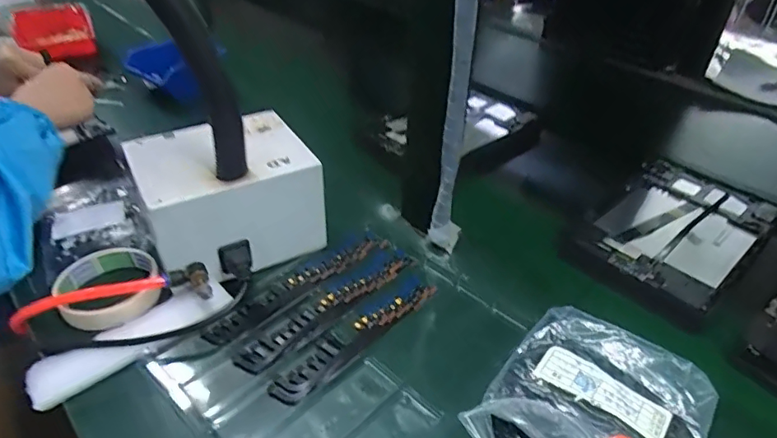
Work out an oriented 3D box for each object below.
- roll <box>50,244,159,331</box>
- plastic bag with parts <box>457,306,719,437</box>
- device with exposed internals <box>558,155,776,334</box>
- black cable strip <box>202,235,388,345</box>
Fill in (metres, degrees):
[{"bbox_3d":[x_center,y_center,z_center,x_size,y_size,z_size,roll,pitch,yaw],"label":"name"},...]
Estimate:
[{"bbox_3d":[-0.256,0.061,0.481,0.084,0.032,0.095,-23,44,-31],"label":"roll"},{"bbox_3d":[0.154,0.141,0.390,0.141,0.020,0.171,29,44,30],"label":"plastic bag with parts"},{"bbox_3d":[0.307,0.009,0.560,0.256,0.011,0.145,-28,47,-35],"label":"device with exposed internals"},{"bbox_3d":[-0.084,0.063,0.503,0.193,0.017,0.035,-29,48,-36],"label":"black cable strip"}]

